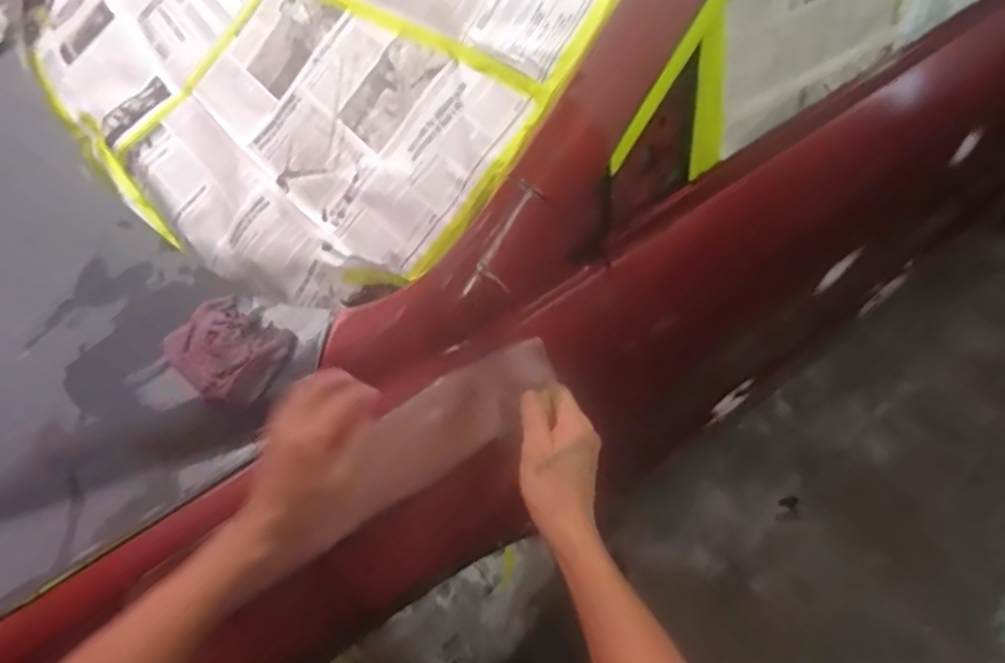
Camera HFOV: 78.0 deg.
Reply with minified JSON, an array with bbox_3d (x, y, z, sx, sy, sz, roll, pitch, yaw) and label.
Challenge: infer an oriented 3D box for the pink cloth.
[{"bbox_3d":[-0.286,0.015,0.641,0.122,0.036,0.094,29,60,25],"label":"pink cloth"}]

